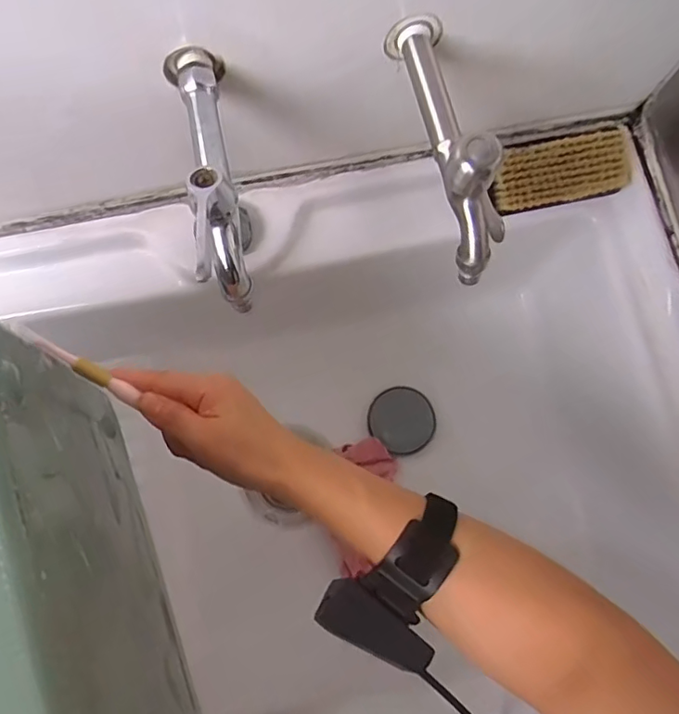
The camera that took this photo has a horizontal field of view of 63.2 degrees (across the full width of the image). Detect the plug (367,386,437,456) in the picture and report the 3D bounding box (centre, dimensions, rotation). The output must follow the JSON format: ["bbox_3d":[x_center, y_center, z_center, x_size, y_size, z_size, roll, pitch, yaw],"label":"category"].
[{"bbox_3d":[0.078,0.077,0.682,0.082,0.016,0.077,0,78,-1],"label":"plug"}]

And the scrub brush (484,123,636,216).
[{"bbox_3d":[0.209,-0.174,0.508,0.140,0.032,0.054,-12,79,-4],"label":"scrub brush"}]

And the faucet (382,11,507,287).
[{"bbox_3d":[0.068,-0.143,0.351,0.030,0.082,0.177,-12,79,-4],"label":"faucet"}]

